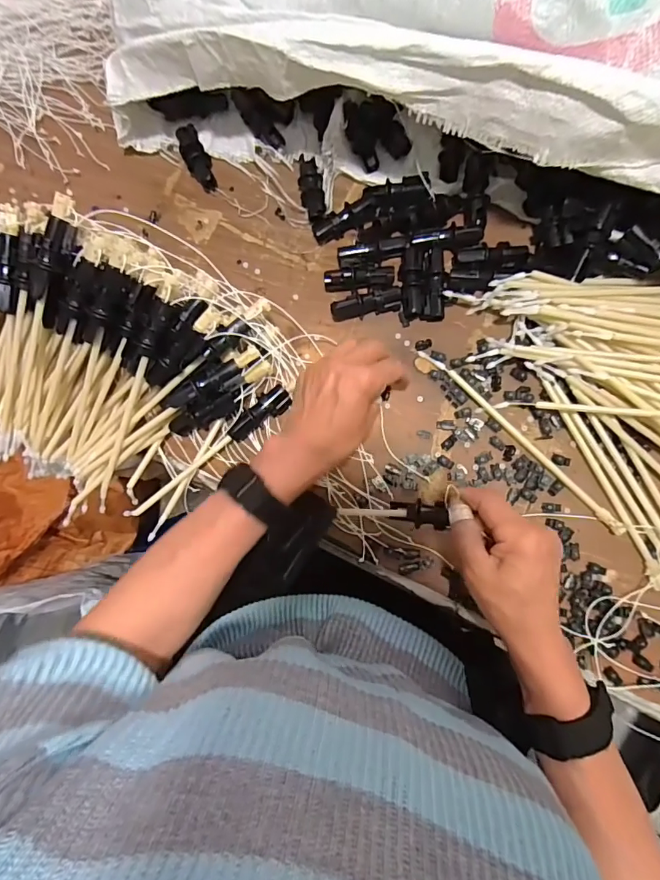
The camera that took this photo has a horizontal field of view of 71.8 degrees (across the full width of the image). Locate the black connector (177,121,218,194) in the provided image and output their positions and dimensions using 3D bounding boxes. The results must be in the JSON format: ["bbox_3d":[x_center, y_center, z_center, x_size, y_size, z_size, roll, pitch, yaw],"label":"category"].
[{"bbox_3d":[-0.137,-0.289,0.470,0.026,0.017,0.067,-27,82,2],"label":"black connector"}]

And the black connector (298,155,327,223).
[{"bbox_3d":[-0.019,-0.251,0.454,0.023,0.018,0.064,-11,83,4],"label":"black connector"}]

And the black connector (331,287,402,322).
[{"bbox_3d":[0.035,-0.130,0.437,0.067,0.023,0.018,-9,83,4],"label":"black connector"}]

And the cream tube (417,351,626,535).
[{"bbox_3d":[0.170,-0.003,0.413,0.010,0.010,0.232,-45,82,-1],"label":"cream tube"}]

